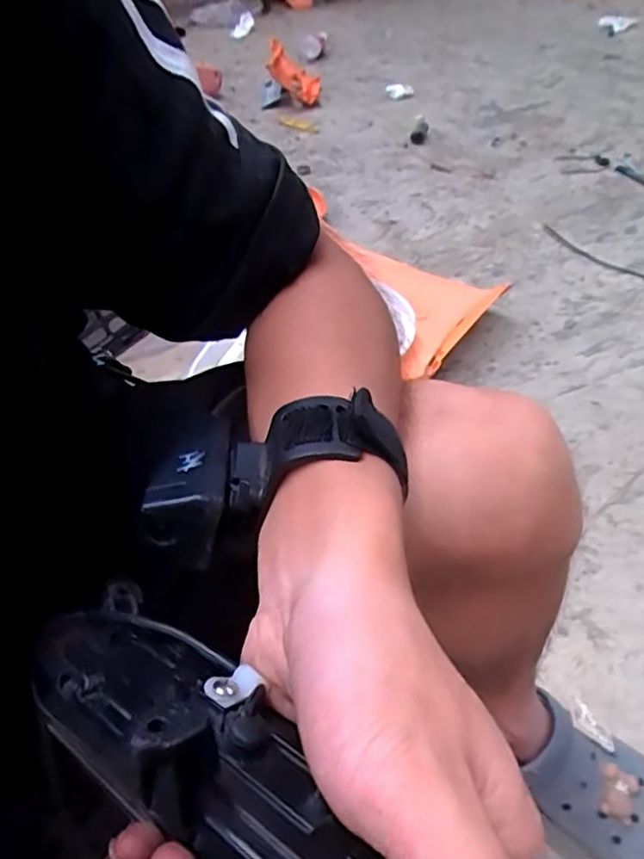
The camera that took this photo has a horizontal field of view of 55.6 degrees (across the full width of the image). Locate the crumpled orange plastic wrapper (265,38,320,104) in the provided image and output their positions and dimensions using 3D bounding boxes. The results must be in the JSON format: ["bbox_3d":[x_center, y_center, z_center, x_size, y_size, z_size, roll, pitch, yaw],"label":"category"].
[{"bbox_3d":[-0.078,-0.958,1.656,0.060,0.062,0.207,-34,77,-23],"label":"crumpled orange plastic wrapper"}]

